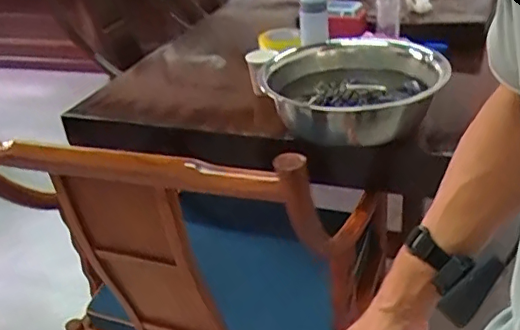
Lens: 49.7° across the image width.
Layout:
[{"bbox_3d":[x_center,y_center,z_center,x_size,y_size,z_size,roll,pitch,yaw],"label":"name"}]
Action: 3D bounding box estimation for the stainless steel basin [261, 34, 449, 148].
[{"bbox_3d":[0.173,-0.163,1.118,0.315,0.115,0.297,-5,29,3],"label":"stainless steel basin"}]

